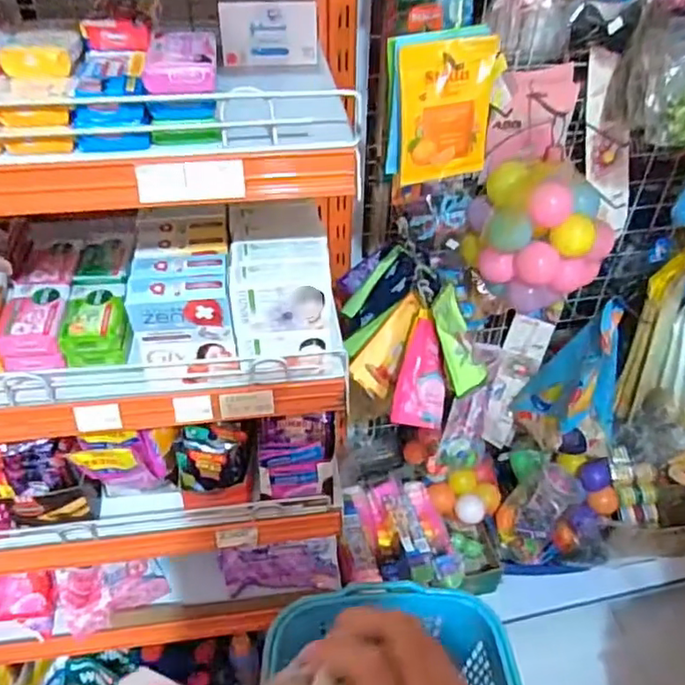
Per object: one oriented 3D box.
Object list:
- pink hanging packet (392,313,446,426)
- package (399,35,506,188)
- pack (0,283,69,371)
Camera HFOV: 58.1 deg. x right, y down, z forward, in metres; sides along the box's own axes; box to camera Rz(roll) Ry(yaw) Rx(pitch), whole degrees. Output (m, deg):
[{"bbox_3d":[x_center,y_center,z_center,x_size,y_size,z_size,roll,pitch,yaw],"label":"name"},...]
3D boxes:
[{"bbox_3d":[0.108,0.038,0.785,0.074,0.138,0.022,16,-5,-30],"label":"pink hanging packet"},{"bbox_3d":[0.104,-0.229,0.612,0.097,0.131,0.020,-9,44,-12],"label":"package"},{"bbox_3d":[-0.317,-0.016,0.641,0.061,0.048,0.091,-4,43,-7],"label":"pack"}]

